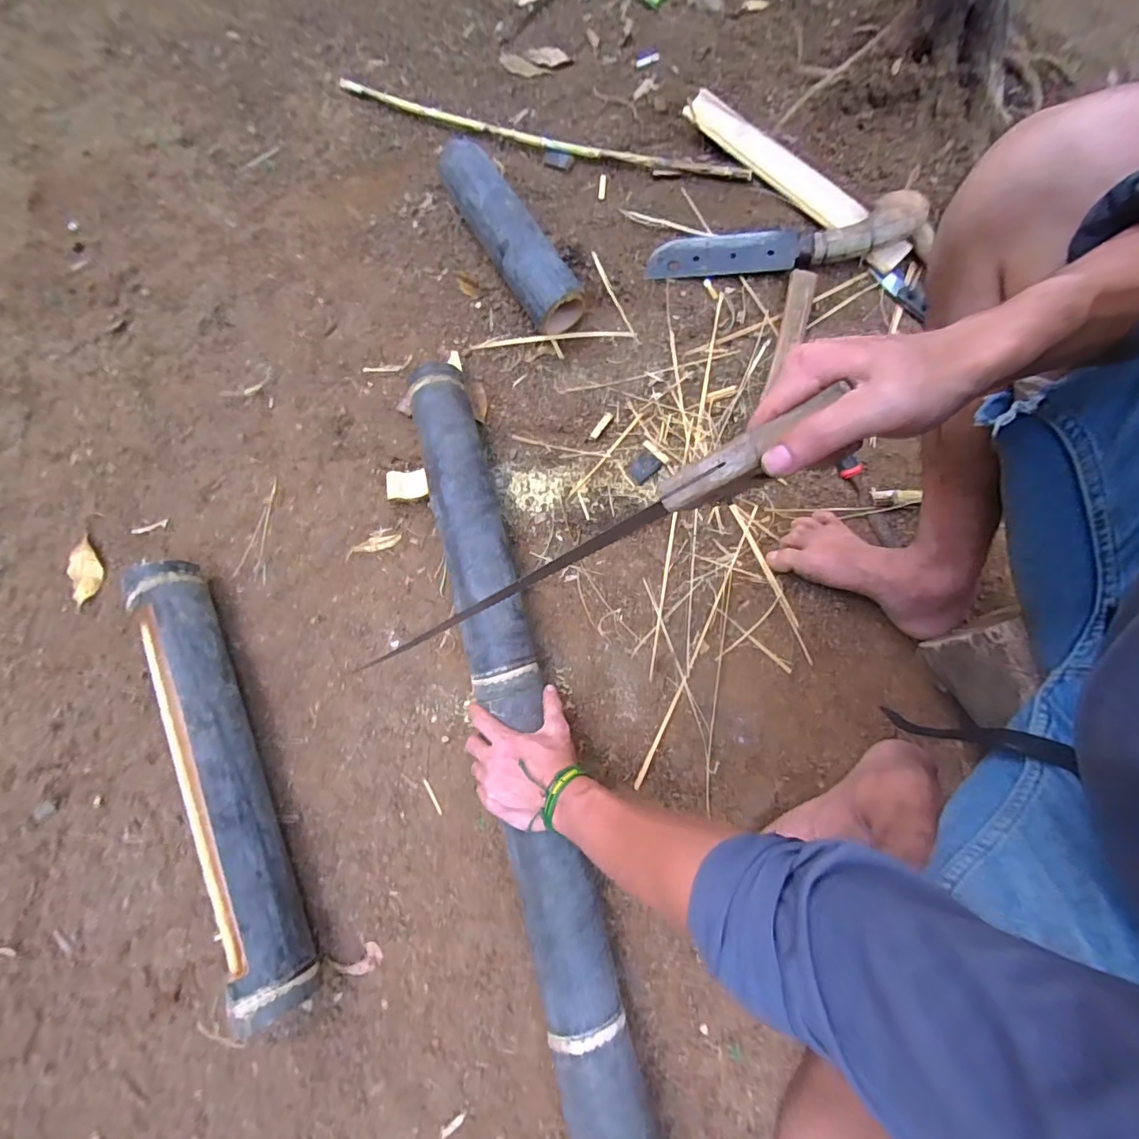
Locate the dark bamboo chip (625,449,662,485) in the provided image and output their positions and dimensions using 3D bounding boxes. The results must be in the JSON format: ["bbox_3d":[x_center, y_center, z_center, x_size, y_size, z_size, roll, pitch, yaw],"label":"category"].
[{"bbox_3d":[0.101,-0.145,0.699,0.044,0.008,0.035,-42,75,11],"label":"dark bamboo chip"}]

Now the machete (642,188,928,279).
[{"bbox_3d":[0.304,-0.471,0.724,0.368,0.033,0.076,-1,74,15],"label":"machete"}]

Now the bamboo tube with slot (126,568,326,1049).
[{"bbox_3d":[-0.398,0.224,0.563,0.094,0.090,0.497,-25,75,-6],"label":"bamboo tube with slot"}]

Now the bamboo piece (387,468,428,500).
[{"bbox_3d":[-0.221,-0.115,0.688,0.056,0.020,0.042,-6,74,-1],"label":"bamboo piece"}]

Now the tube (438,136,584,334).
[{"bbox_3d":[-0.090,-0.488,0.738,0.076,0.084,0.309,-30,76,-7],"label":"tube"}]

